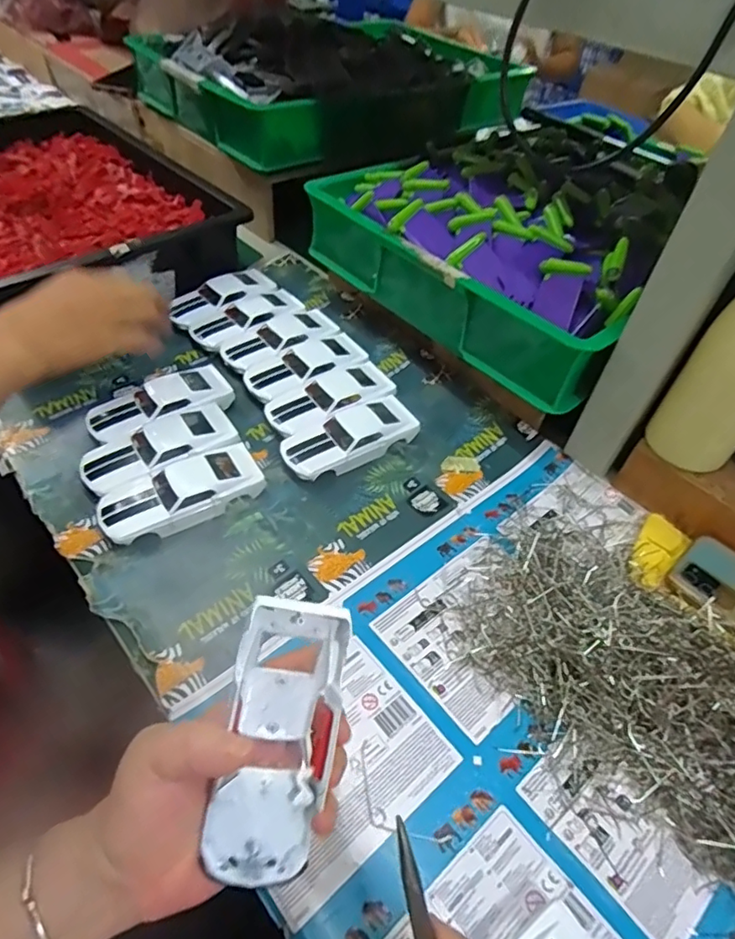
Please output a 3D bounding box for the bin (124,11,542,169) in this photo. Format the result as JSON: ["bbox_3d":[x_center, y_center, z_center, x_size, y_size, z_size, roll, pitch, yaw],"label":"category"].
[{"bbox_3d":[-0.081,-0.592,0.838,0.433,0.129,0.376,-24,54,-25],"label":"bin"}]

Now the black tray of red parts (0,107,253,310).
[{"bbox_3d":[-0.396,-0.327,0.700,0.313,0.084,0.430,-34,60,-29],"label":"black tray of red parts"}]

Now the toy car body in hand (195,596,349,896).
[{"bbox_3d":[-0.044,0.133,0.280,0.052,0.034,0.130,10,80,4],"label":"toy car body in hand"}]

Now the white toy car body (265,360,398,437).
[{"bbox_3d":[-0.035,-0.069,0.554,0.130,0.022,0.055,-25,56,-24],"label":"white toy car body"}]

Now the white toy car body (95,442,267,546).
[{"bbox_3d":[-0.157,0.018,0.469,0.130,0.028,0.060,-23,55,-22],"label":"white toy car body"}]

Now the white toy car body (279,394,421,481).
[{"bbox_3d":[-0.017,-0.030,0.524,0.130,0.026,0.054,-25,55,-23],"label":"white toy car body"}]

